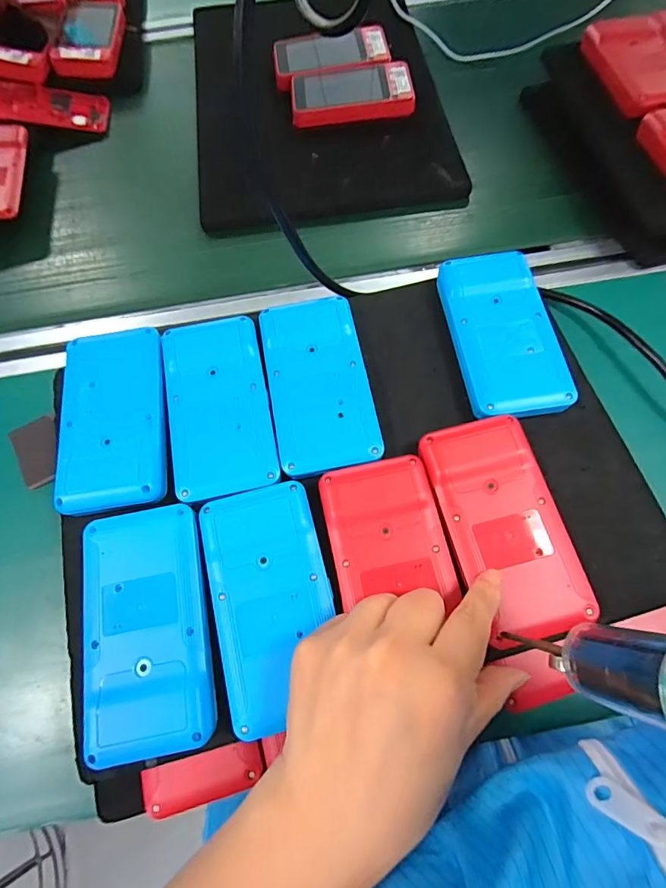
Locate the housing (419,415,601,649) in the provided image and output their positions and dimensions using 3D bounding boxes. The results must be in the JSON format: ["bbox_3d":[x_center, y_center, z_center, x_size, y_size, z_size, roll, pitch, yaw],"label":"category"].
[{"bbox_3d":[0.095,0.044,0.245,0.061,0.014,0.118,-15,67,-4],"label":"housing"}]

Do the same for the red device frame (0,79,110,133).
[{"bbox_3d":[-0.300,-0.351,0.460,0.122,0.010,0.061,0,66,-13],"label":"red device frame"}]

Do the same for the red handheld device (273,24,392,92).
[{"bbox_3d":[-0.002,-0.407,0.464,0.119,0.015,0.065,-9,67,-2],"label":"red handheld device"}]

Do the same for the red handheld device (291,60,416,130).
[{"bbox_3d":[0.019,-0.350,0.444,0.118,0.018,0.069,-4,67,0],"label":"red handheld device"}]

